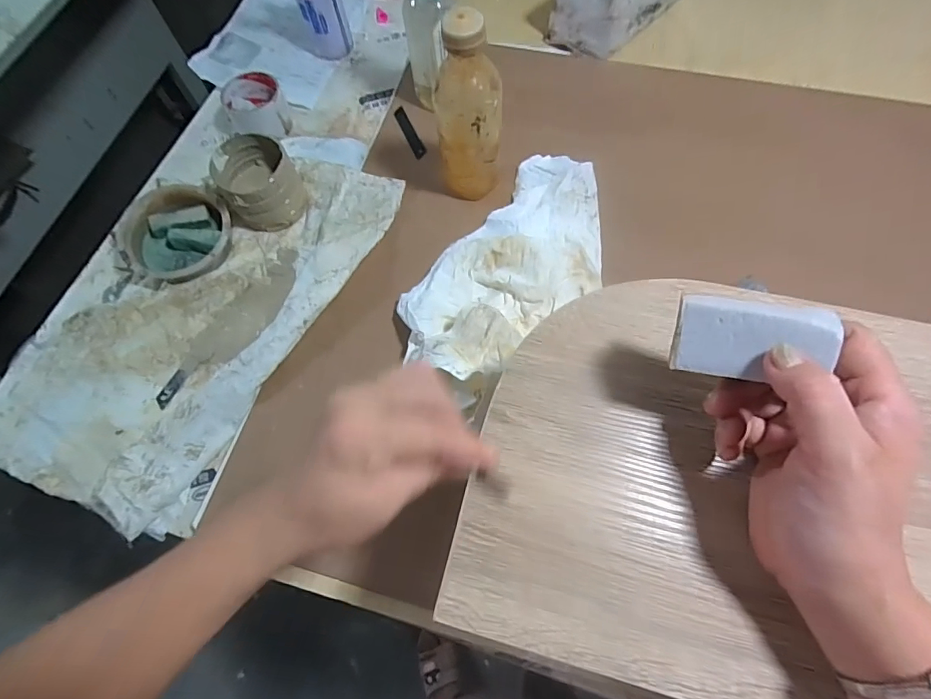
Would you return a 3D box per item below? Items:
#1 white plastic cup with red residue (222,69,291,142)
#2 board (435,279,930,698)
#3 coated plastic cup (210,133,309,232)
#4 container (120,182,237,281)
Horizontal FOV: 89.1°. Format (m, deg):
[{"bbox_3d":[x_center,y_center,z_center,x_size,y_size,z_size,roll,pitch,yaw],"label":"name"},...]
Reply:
[{"bbox_3d":[-0.294,-0.339,0.665,0.085,0.051,0.091,-29,69,-9],"label":"white plastic cup with red residue"},{"bbox_3d":[0.298,0.101,0.243,0.578,0.010,0.231,13,68,8],"label":"board"},{"bbox_3d":[-0.253,-0.209,0.584,0.094,0.076,0.096,-1,67,2],"label":"coated plastic cup"},{"bbox_3d":[-0.349,-0.147,0.583,0.116,0.044,0.120,-1,67,2],"label":"container"}]

